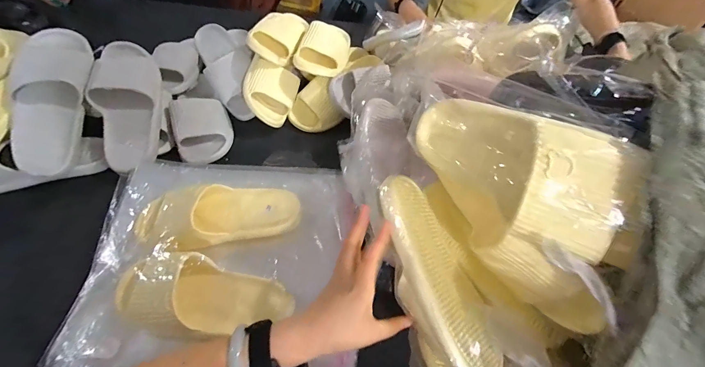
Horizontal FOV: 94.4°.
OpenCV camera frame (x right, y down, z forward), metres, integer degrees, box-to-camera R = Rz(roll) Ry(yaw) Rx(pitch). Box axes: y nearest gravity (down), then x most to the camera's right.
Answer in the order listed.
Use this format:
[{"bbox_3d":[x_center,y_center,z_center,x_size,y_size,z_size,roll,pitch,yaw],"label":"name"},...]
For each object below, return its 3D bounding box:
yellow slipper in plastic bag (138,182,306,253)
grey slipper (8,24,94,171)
[{"bbox_3d":[-0.206,0.043,0.514,0.233,0.058,0.105,-15,57,-15],"label":"yellow slipper in plastic bag"},{"bbox_3d":[-0.547,-0.151,0.596,0.102,0.067,0.271,7,87,-1],"label":"grey slipper"}]

